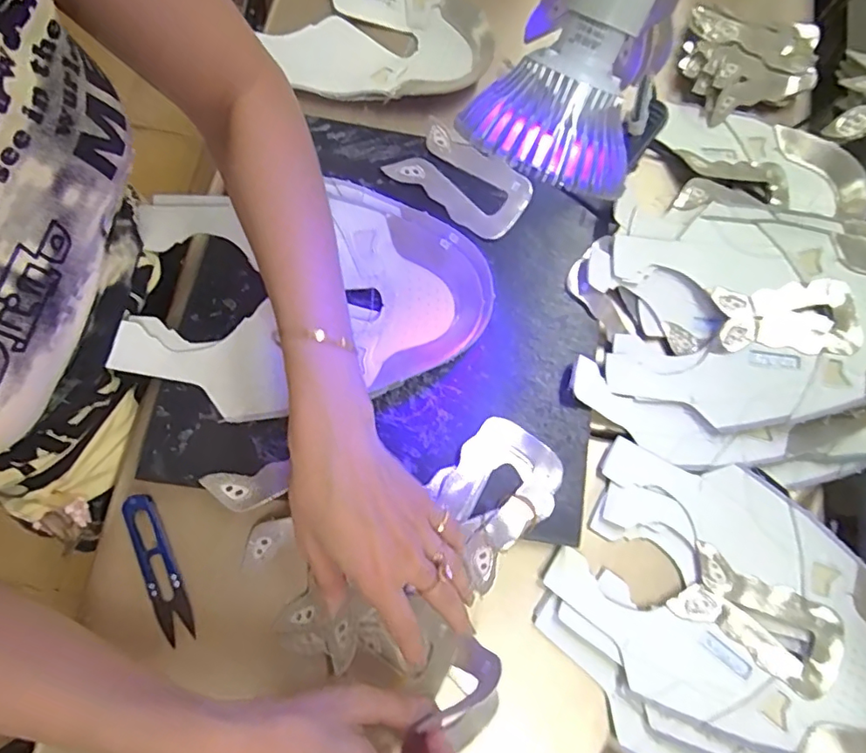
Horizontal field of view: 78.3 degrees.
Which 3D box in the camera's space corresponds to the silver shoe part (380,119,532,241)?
[{"bbox_3d":[0.024,-0.160,0.433,0.108,0.009,0.066,35,76,3],"label":"silver shoe part"}]

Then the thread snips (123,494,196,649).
[{"bbox_3d":[-0.186,0.129,0.362,0.022,0.015,0.100,-20,80,-10],"label":"thread snips"}]

